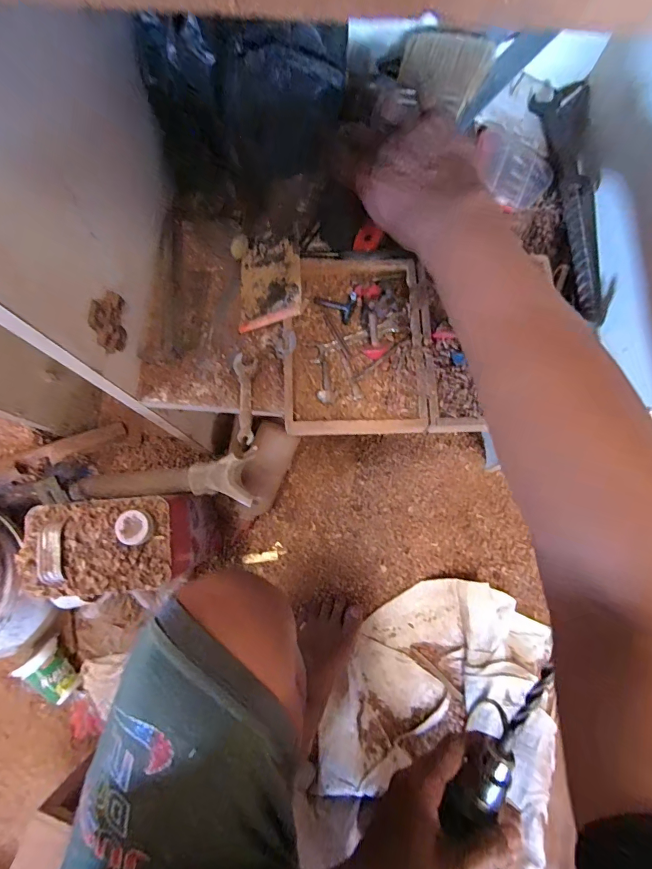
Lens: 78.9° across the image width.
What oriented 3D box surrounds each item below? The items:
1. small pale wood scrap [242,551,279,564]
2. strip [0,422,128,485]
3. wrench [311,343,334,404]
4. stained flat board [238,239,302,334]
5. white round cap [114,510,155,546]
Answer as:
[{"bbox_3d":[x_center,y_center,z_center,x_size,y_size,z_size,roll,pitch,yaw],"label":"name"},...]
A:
[{"bbox_3d":[-0.114,0.215,0.690,0.061,0.004,0.016,-8,77,-1],"label":"small pale wood scrap"},{"bbox_3d":[-0.379,0.030,0.524,0.217,0.021,0.033,-28,76,-42],"label":"strip"},{"bbox_3d":[-0.003,-0.057,0.362,0.014,0.009,0.061,-7,77,-1],"label":"wrench"},{"bbox_3d":[-0.053,-0.147,0.379,0.064,0.005,0.093,-8,72,23],"label":"stained flat board"},{"bbox_3d":[-0.217,0.106,0.449,0.034,0.018,0.038,12,78,3],"label":"white round cap"}]

